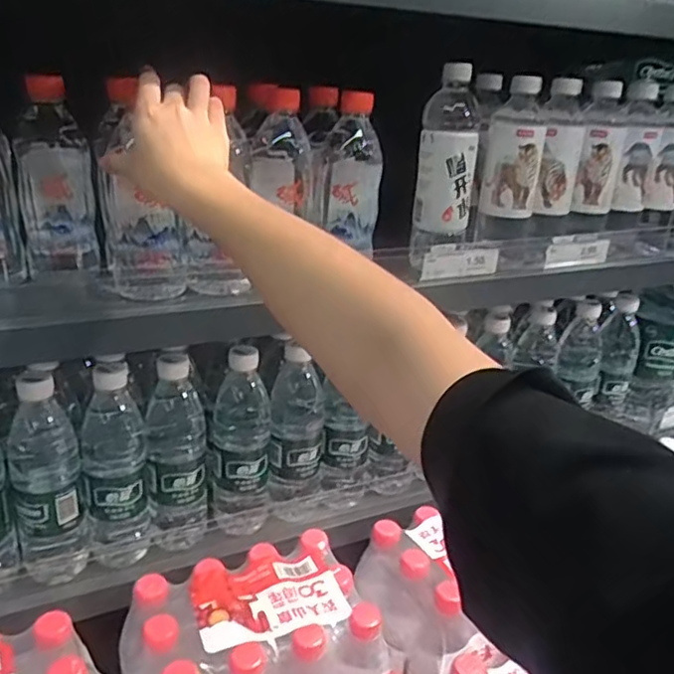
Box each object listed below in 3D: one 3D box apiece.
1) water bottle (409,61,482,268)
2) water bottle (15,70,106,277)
[{"bbox_3d":[0.126,-0.195,0.719,0.066,0.197,0.079,8,24,9],"label":"water bottle"},{"bbox_3d":[-0.282,-0.163,0.647,0.067,0.186,0.079,-7,26,-23],"label":"water bottle"}]

